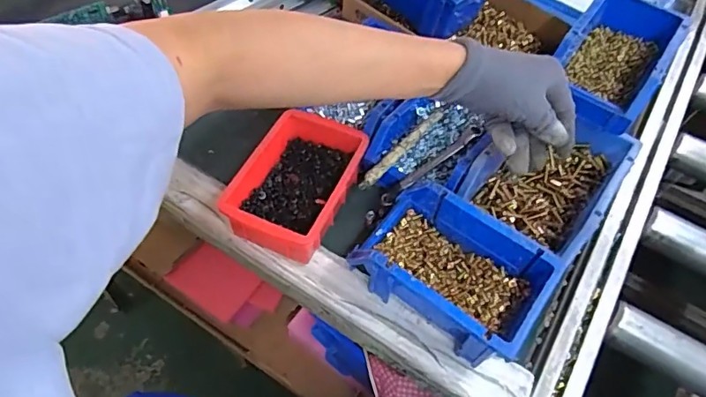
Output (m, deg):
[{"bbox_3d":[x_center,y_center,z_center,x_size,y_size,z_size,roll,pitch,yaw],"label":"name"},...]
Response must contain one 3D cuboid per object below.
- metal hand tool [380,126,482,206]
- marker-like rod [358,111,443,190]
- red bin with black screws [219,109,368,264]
[{"bbox_3d":[0.085,-0.039,0.521,0.143,0.009,0.014,-34,64,-24],"label":"metal hand tool"},{"bbox_3d":[0.052,-0.054,0.524,0.013,0.013,0.134,35,60,18],"label":"marker-like rod"},{"bbox_3d":[-0.055,-0.014,0.502,0.099,0.053,0.154,23,57,11],"label":"red bin with black screws"}]

